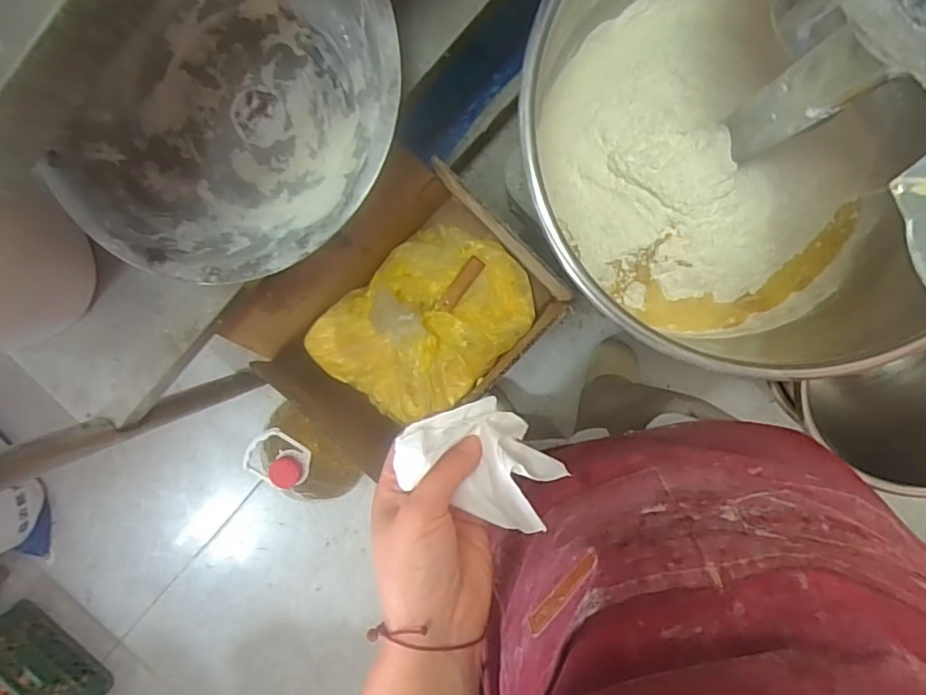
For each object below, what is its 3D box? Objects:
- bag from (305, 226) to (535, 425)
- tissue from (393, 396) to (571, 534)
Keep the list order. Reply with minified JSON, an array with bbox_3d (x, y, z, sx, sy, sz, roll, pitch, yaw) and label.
[{"bbox_3d":[-0.054,-0.042,0.918,0.247,0.145,0.317,44,100,-1],"label":"bag"},{"bbox_3d":[0.011,0.064,0.303,0.086,0.048,0.055,36,100,0],"label":"tissue"}]

